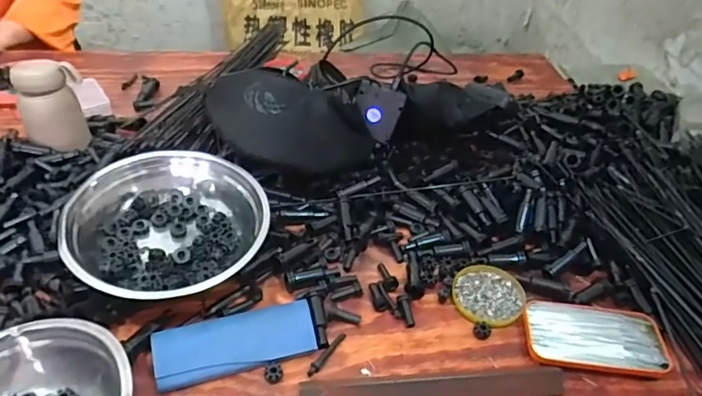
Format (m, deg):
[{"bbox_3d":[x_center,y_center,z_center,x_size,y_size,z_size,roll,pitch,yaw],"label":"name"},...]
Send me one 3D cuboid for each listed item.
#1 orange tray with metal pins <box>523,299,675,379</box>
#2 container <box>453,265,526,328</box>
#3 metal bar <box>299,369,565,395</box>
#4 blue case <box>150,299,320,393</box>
[{"bbox_3d":[0.266,0.151,0.566,0.146,0.015,0.077,5,40,2],"label":"orange tray with metal pins"},{"bbox_3d":[0.162,0.114,0.610,0.081,0.011,0.080,2,40,-2],"label":"container"},{"bbox_3d":[0.085,0.189,0.514,0.267,0.017,0.024,-1,40,-5],"label":"metal bar"},{"bbox_3d":[-0.117,0.150,0.535,0.161,0.029,0.059,-10,42,-16],"label":"blue case"}]

